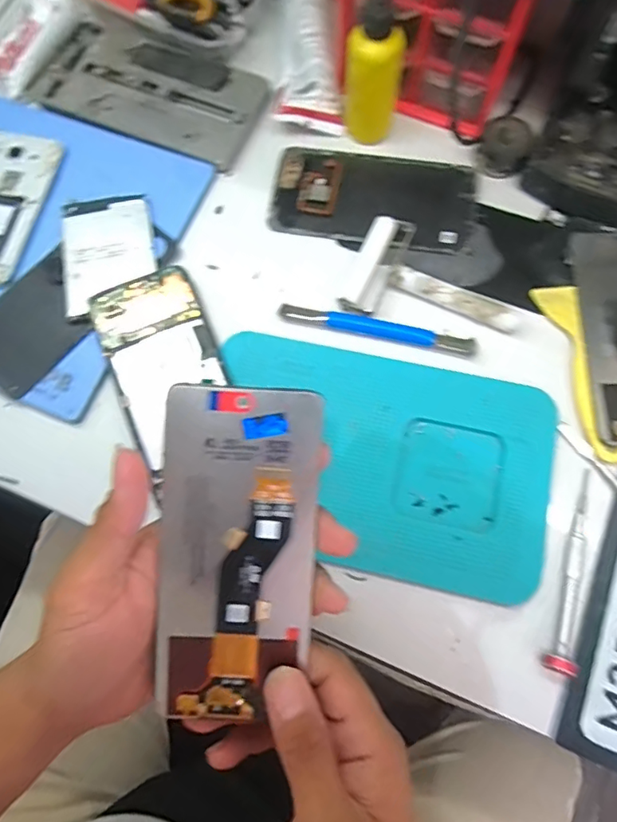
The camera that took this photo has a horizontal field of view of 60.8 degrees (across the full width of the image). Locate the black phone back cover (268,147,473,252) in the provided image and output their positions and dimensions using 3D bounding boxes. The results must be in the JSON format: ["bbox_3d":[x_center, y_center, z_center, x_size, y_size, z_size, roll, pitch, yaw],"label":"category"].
[{"bbox_3d":[0.048,-0.161,0.397,0.146,0.012,0.072,11,74,5],"label":"black phone back cover"}]

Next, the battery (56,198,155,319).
[{"bbox_3d":[-0.146,-0.115,0.381,0.068,0.006,0.091,-12,74,-2],"label":"battery"}]

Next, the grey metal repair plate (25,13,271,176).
[{"bbox_3d":[-0.127,-0.260,0.423,0.183,0.014,0.089,25,76,9],"label":"grey metal repair plate"}]

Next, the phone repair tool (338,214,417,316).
[{"bbox_3d":[0.047,-0.103,0.370,0.028,0.011,0.074,26,76,9],"label":"phone repair tool"}]

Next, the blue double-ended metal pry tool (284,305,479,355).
[{"bbox_3d":[0.047,-0.057,0.363,0.135,0.004,0.013,12,75,5],"label":"blue double-ended metal pry tool"}]

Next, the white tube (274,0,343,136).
[{"bbox_3d":[-0.004,-0.285,0.413,0.047,0.021,0.131,-5,88,0],"label":"white tube"}]

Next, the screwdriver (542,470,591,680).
[{"bbox_3d":[0.161,0.095,0.313,0.018,0.012,0.120,17,75,7],"label":"screwdriver"}]

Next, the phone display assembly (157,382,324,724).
[{"bbox_3d":[-0.032,0.067,0.242,0.068,0.004,0.154,3,96,-4],"label":"phone display assembly"}]

